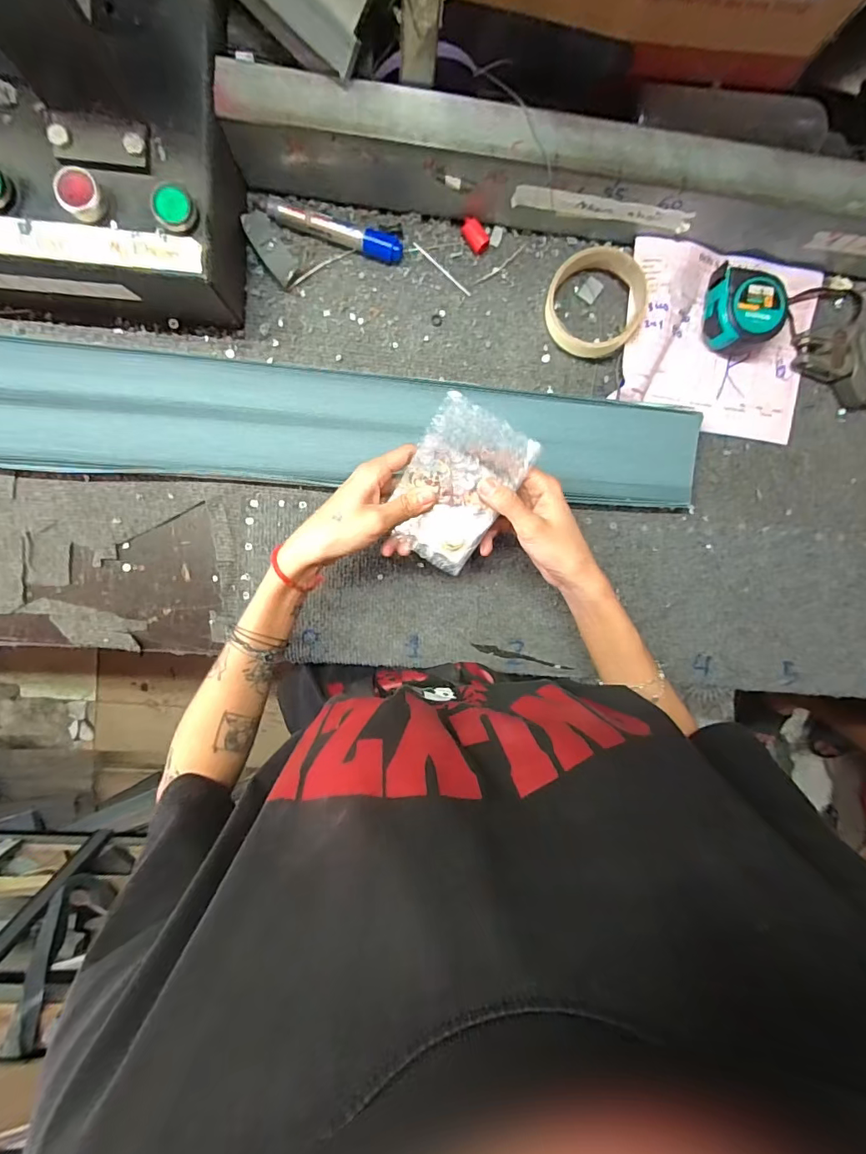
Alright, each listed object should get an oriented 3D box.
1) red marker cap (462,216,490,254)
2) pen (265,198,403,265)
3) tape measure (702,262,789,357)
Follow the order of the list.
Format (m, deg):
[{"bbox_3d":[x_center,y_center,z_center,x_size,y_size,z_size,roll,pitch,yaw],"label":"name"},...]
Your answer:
[{"bbox_3d":[0.038,-0.308,0.428,0.027,0.015,0.017,43,91,-8],"label":"red marker cap"},{"bbox_3d":[-0.085,-0.302,0.414,0.116,0.020,0.022,15,94,-6],"label":"pen"},{"bbox_3d":[0.287,-0.245,0.441,0.059,0.043,0.066,6,95,-6],"label":"tape measure"}]

